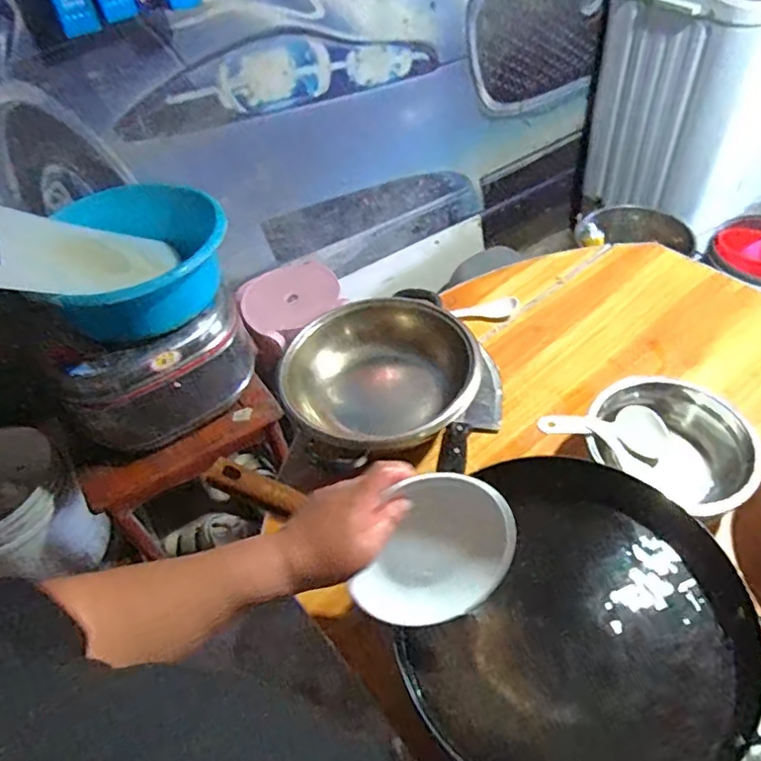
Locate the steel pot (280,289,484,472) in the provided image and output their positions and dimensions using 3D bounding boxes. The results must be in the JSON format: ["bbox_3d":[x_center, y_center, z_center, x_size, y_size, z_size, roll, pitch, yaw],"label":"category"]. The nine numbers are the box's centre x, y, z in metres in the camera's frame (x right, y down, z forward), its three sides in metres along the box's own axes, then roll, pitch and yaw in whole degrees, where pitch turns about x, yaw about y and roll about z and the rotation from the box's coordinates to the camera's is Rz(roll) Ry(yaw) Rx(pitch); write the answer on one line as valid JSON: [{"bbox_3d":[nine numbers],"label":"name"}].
[{"bbox_3d":[-0.003,-0.001,0.843,0.273,0.106,0.250,-11,50,-3],"label":"steel pot"}]

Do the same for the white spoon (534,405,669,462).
[{"bbox_3d":[0.284,0.062,0.738,0.184,0.031,0.062,5,46,-23],"label":"white spoon"}]

